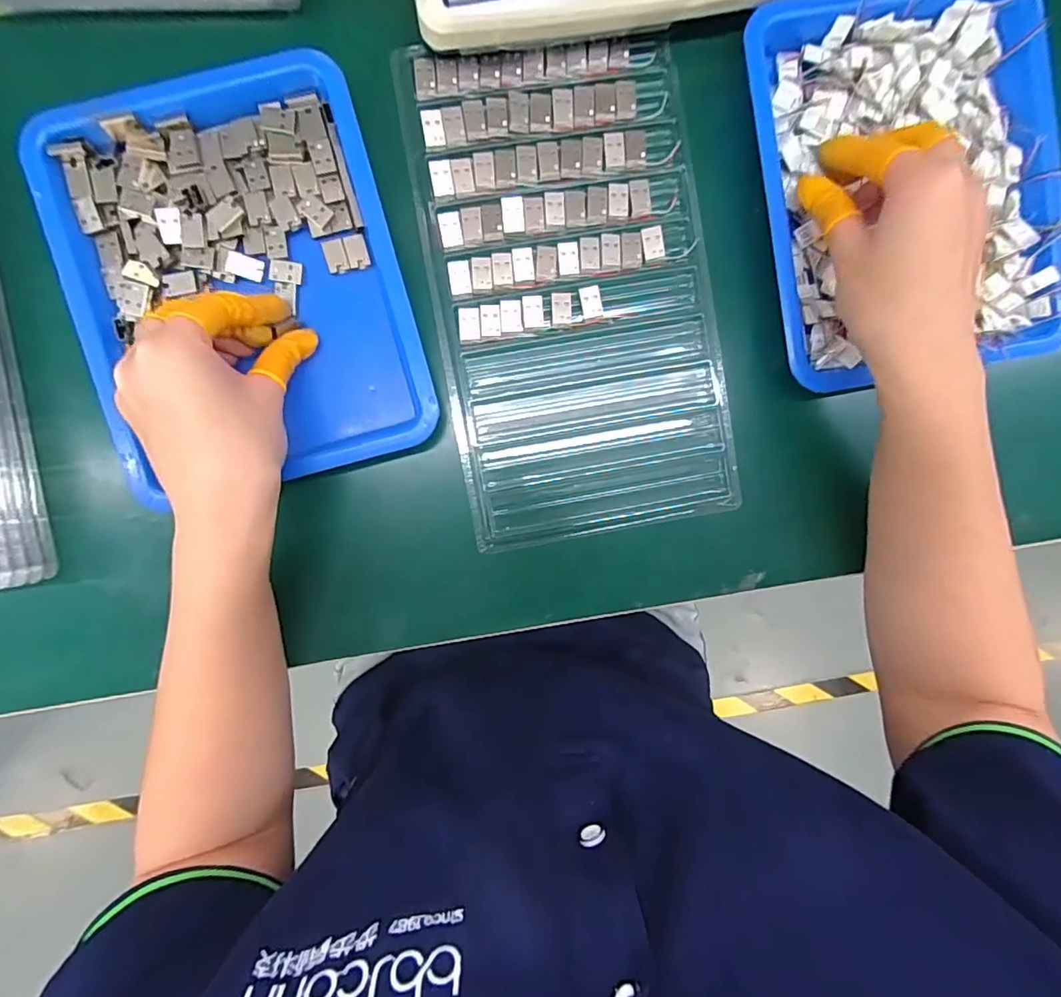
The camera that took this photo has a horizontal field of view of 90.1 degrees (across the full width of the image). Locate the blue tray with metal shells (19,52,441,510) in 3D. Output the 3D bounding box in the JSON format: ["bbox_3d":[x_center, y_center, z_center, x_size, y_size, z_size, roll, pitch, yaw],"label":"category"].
[{"bbox_3d":[-0.158,-0.117,0.290,0.170,0.030,0.214,-15,94,-2],"label":"blue tray with metal shells"}]

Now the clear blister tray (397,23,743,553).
[{"bbox_3d":[0.026,-0.119,0.318,0.159,0.023,0.279,-10,94,-3],"label":"clear blister tray"}]

